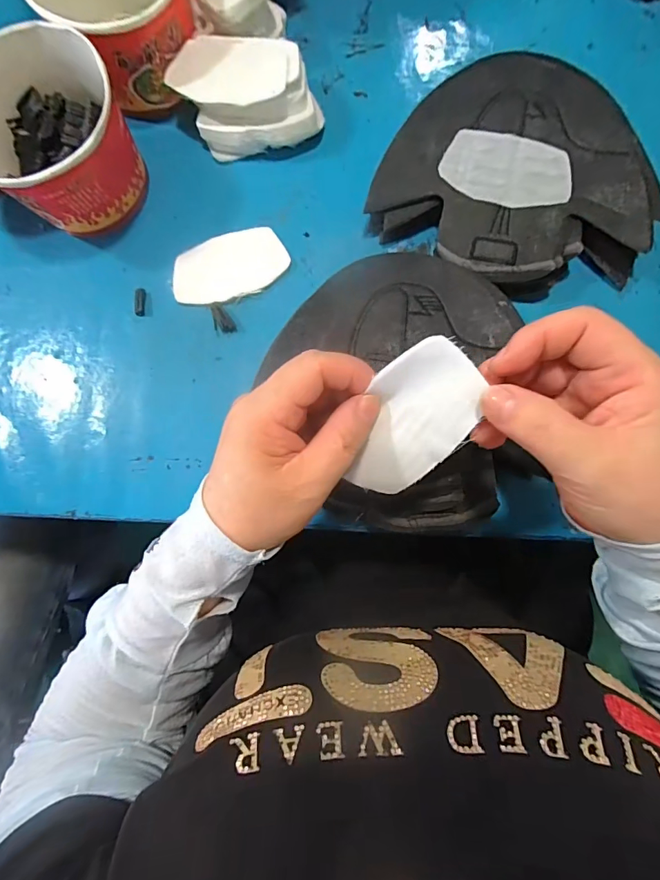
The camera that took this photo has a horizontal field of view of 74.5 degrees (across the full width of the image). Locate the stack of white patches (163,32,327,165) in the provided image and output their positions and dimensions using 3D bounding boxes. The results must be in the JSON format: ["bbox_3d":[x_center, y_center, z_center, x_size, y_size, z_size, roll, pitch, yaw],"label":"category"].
[{"bbox_3d":[-0.066,-0.278,0.353,0.114,0.049,0.074,13,83,3],"label":"stack of white patches"}]

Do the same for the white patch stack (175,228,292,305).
[{"bbox_3d":[-0.084,-0.143,0.360,0.095,0.010,0.058,-22,83,-1],"label":"white patch stack"}]

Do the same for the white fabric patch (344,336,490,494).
[{"bbox_3d":[0.041,-0.007,0.224,0.050,0.008,0.092,26,125,-1],"label":"white fabric patch"}]

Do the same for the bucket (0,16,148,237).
[{"bbox_3d":[-0.204,-0.229,0.336,0.113,0.081,0.112,0,83,2],"label":"bucket"}]

